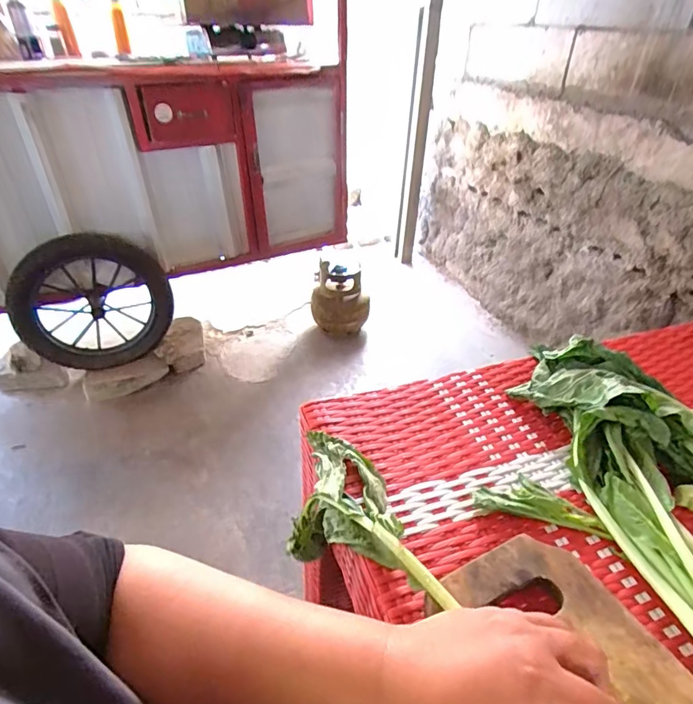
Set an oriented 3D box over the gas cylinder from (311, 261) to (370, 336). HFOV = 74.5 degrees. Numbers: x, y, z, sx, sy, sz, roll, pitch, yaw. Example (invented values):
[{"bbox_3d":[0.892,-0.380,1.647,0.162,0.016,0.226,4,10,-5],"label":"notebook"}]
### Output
[{"bbox_3d":[-0.025,-0.246,1.925,0.240,0.235,0.234,0,36,-4],"label":"gas cylinder"}]

